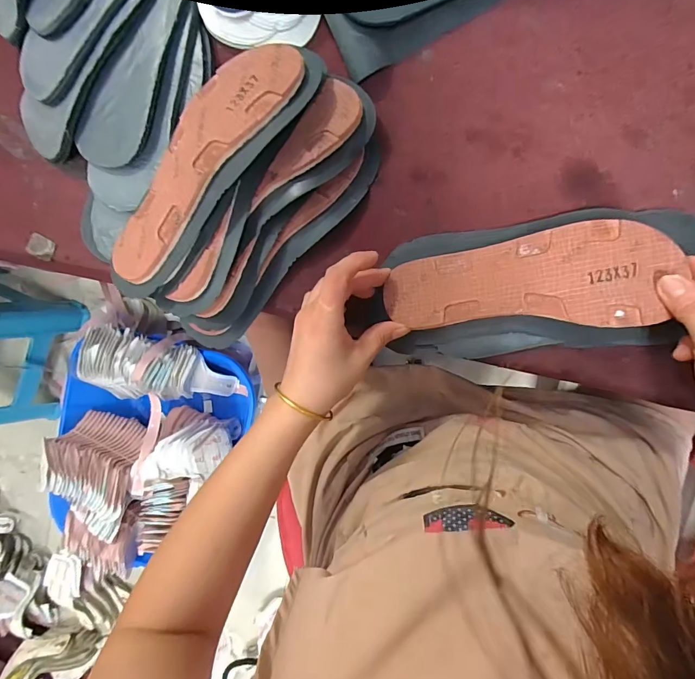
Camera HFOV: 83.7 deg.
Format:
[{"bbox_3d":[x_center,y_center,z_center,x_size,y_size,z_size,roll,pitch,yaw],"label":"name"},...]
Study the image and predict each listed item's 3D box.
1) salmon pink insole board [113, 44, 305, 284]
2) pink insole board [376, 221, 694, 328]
[{"bbox_3d":[-0.125,-0.147,0.322,0.075,0.013,0.224,40,98,20],"label":"salmon pink insole board"},{"bbox_3d":[0.142,-0.046,0.319,0.216,0.013,0.078,-4,93,15],"label":"pink insole board"}]

